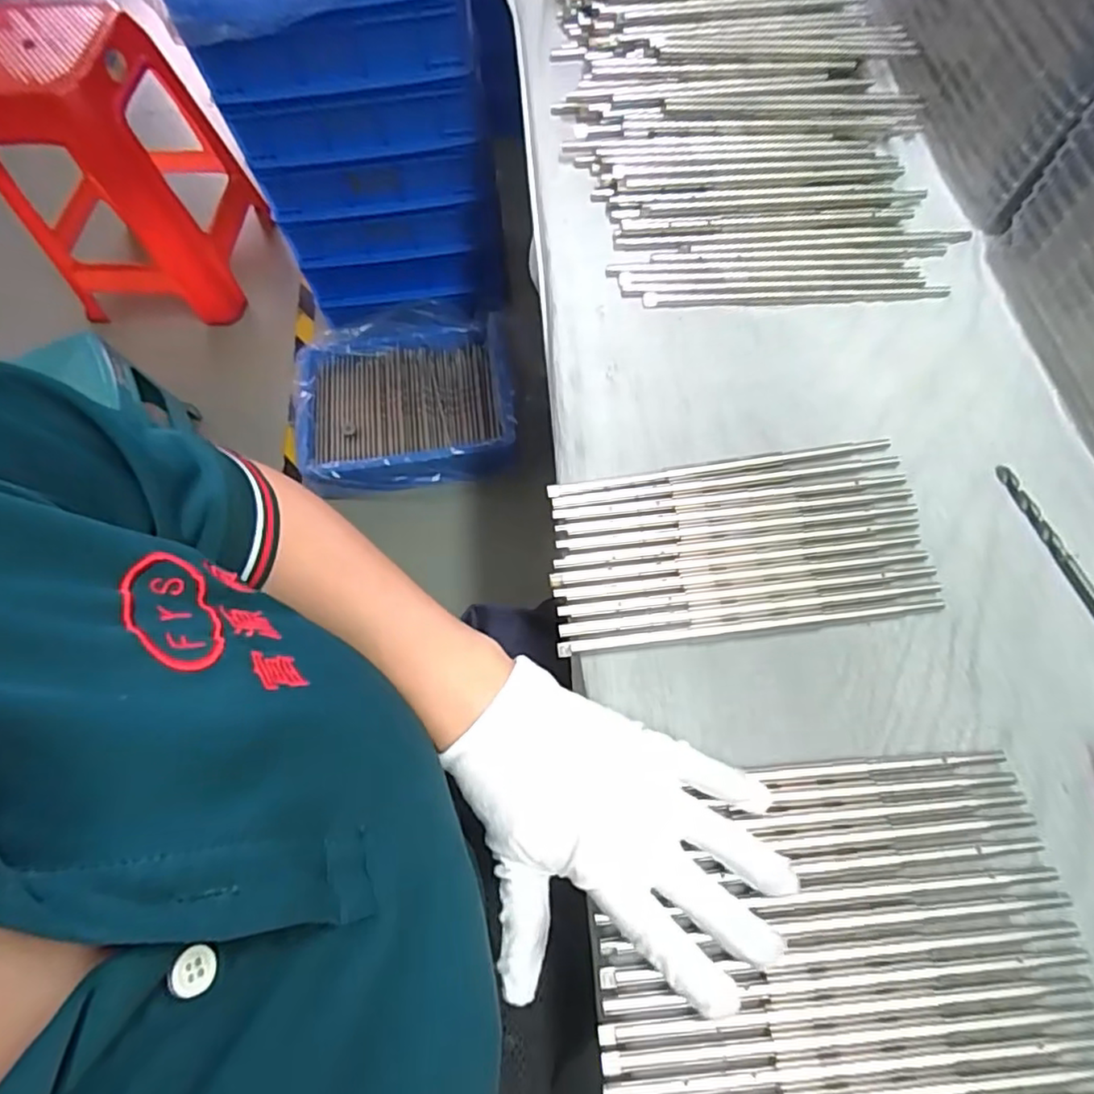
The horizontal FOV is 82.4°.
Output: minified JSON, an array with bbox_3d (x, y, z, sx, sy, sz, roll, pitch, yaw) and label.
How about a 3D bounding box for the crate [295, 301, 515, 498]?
[{"bbox_3d":[-0.285,-0.310,1.256,0.421,0.091,0.402,-9,66,1],"label":"crate"}]

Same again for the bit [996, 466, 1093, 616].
[{"bbox_3d":[0.293,-0.002,0.360,0.011,0.004,0.104,-17,66,-7],"label":"bit"}]

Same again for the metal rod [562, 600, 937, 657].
[{"bbox_3d":[0.112,0.045,0.344,0.210,0.006,0.009,-6,65,-3],"label":"metal rod"}]

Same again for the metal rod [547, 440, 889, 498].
[{"bbox_3d":[0.105,-0.047,0.381,0.208,0.005,0.009,-7,66,-3],"label":"metal rod"}]

